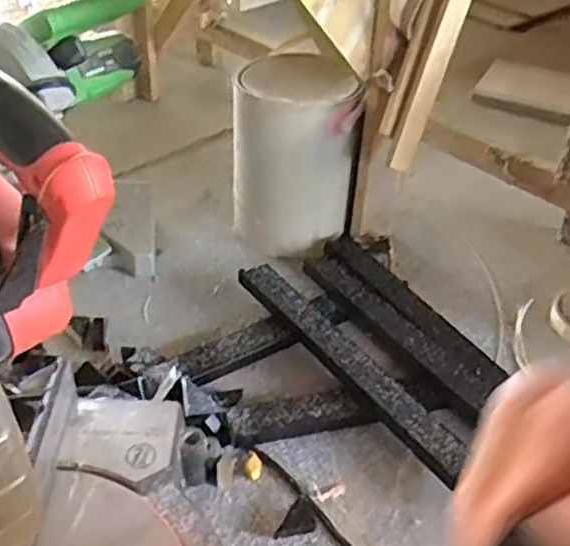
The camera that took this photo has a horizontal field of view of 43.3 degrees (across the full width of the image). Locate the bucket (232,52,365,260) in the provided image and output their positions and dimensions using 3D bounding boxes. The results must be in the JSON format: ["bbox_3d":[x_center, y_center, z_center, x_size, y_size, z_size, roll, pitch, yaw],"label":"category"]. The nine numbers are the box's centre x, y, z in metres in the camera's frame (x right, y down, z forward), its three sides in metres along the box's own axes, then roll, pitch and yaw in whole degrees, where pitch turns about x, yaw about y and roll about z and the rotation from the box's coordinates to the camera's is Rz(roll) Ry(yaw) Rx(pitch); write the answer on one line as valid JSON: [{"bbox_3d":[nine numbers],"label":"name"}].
[{"bbox_3d":[0.003,-0.171,1.035,0.158,0.227,0.173,-2,40,-9],"label":"bucket"}]

